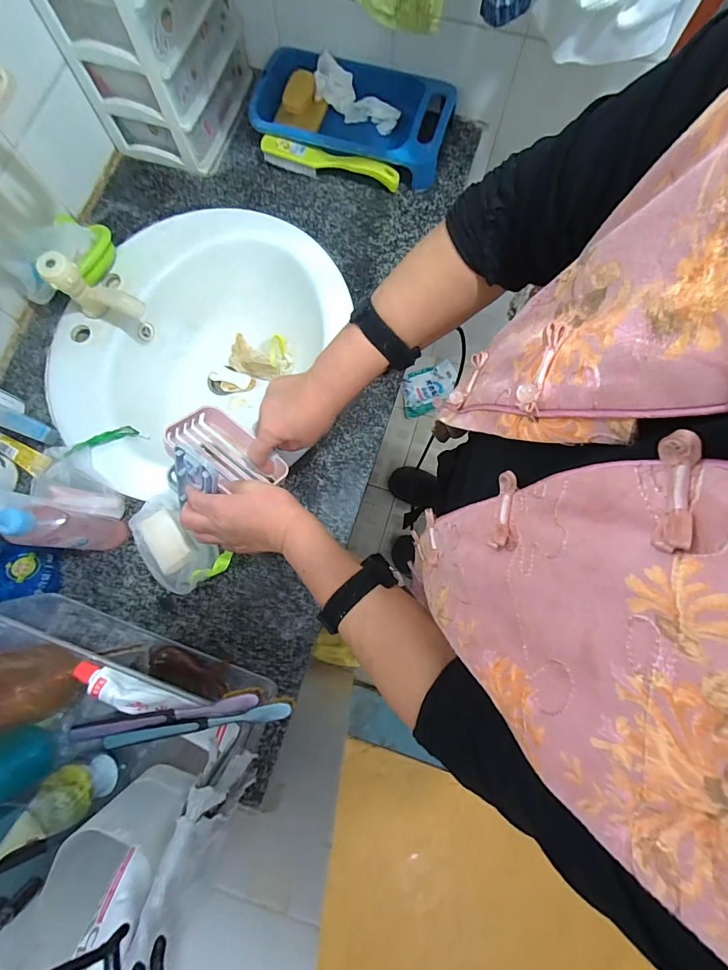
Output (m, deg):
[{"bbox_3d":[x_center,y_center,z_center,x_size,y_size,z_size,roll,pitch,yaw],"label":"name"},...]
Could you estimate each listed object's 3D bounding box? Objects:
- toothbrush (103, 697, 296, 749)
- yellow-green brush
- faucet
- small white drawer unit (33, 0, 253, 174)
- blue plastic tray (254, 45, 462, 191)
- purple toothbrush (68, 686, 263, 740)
[{"bbox_3d":[-0.151,0.215,0.351,0.179,0.029,0.015,-12,77,-2],"label":"toothbrush"},{"bbox_3d":[-0.057,-0.521,0.641,0.226,0.036,0.028,18,78,5],"label":"yellow-green brush"},{"bbox_3d":[-0.368,-0.260,0.556,0.122,0.105,0.044,28,79,7],"label":"faucet"},{"bbox_3d":[-0.308,-0.682,0.554,0.170,0.290,0.224,18,78,5],"label":"small white drawer unit"},{"bbox_3d":[-0.019,-0.609,0.655,0.315,0.060,0.189,20,78,6],"label":"blue plastic tray"},{"bbox_3d":[-0.179,0.208,0.351,0.178,0.022,0.016,-12,77,-2],"label":"purple toothbrush"}]

